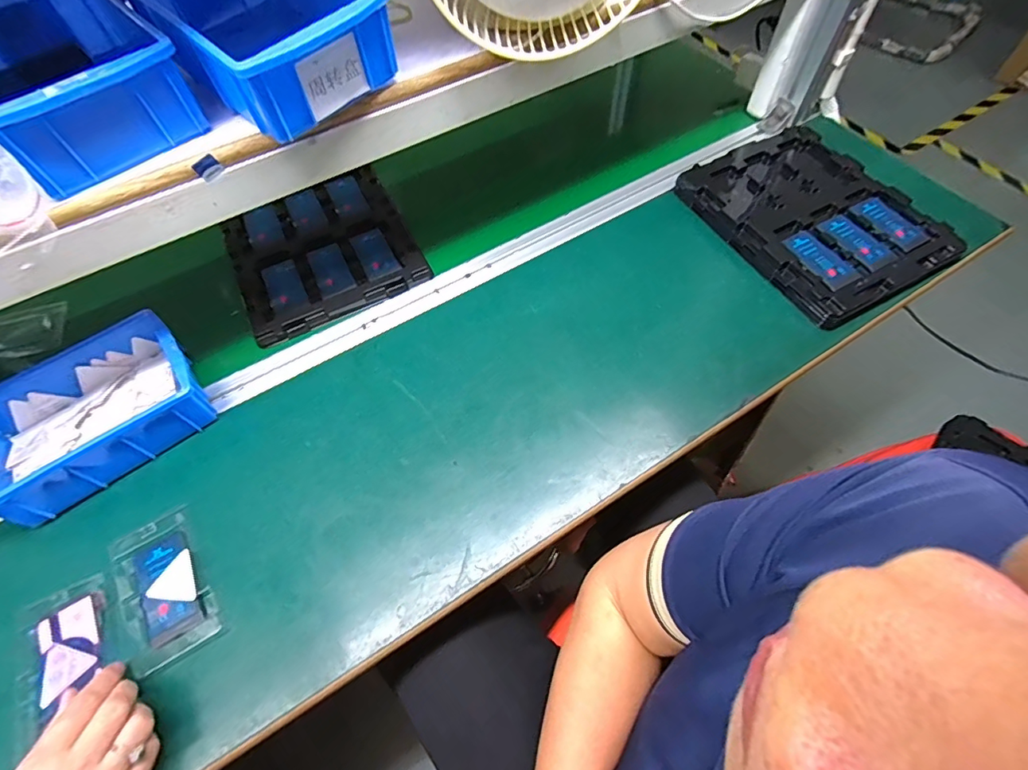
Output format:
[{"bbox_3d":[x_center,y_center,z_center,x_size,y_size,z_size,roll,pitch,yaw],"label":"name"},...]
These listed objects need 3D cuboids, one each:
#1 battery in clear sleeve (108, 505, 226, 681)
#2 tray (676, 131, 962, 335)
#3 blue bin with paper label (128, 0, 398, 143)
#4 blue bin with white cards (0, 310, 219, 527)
[{"bbox_3d":[-0.314,0.178,0.430,0.069,0.010,0.129,-30,63,-15],"label":"battery in clear sleeve"},{"bbox_3d":[0.381,-0.217,0.622,0.221,0.039,0.283,-27,63,-13],"label":"tray"},{"bbox_3d":[-0.202,-0.289,0.389,0.133,0.068,0.205,-40,66,-19],"label":"blue bin with paper label"},{"bbox_3d":[-0.425,0.027,0.486,0.205,0.064,0.145,-35,65,-17],"label":"blue bin with white cards"}]

